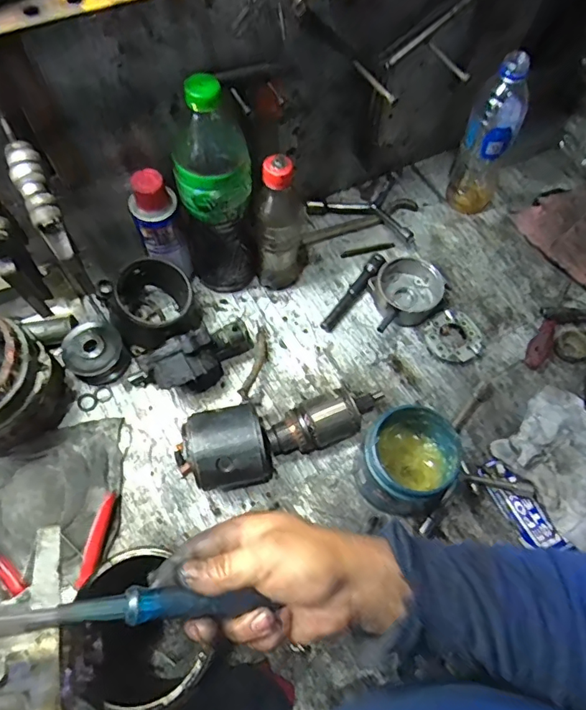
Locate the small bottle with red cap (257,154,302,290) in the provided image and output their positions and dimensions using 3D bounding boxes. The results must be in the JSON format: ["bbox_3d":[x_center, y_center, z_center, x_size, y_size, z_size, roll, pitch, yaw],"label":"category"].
[{"bbox_3d":[-0.015,-0.149,0.573,0.053,0.190,0.056,6,63,0],"label":"small bottle with red cap"}]

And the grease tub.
[{"bbox_3d":[0.114,0.108,0.501,0.086,0.096,0.088,1,63,-3],"label":"grease tub"}]

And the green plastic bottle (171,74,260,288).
[{"bbox_3d":[-0.082,-0.166,0.530,0.078,0.258,0.066,-8,64,-7],"label":"green plastic bottle"}]

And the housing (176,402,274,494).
[{"bbox_3d":[-0.069,0.102,0.515,0.090,0.084,0.080,-10,64,-8],"label":"housing"}]

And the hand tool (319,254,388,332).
[{"bbox_3d":[0.079,-0.082,0.637,0.020,0.021,0.127,34,66,13],"label":"hand tool"}]

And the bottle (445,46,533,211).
[{"bbox_3d":[0.255,-0.281,0.638,0.069,0.208,0.078,24,64,9],"label":"bottle"}]

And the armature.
[{"bbox_3d":[0.040,0.073,0.547,0.136,0.054,0.049,-26,68,-15],"label":"armature"}]

